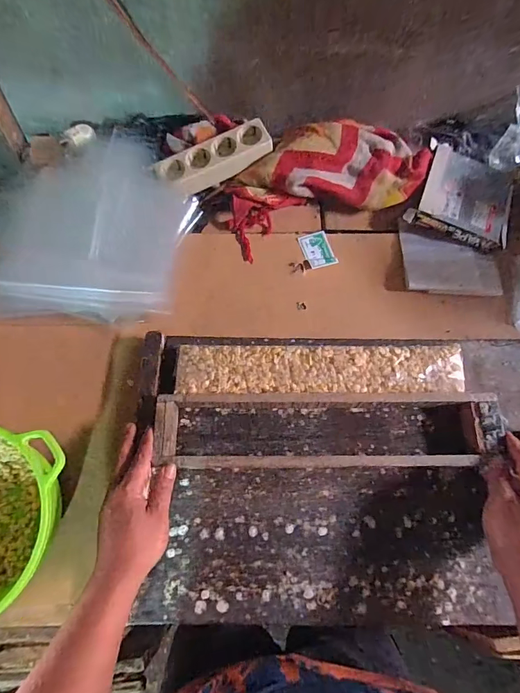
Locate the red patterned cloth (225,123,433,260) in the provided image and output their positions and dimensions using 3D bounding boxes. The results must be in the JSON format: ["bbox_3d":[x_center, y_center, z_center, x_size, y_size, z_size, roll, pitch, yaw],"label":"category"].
[{"bbox_3d":[0.106,-0.271,0.616,0.338,0.069,0.150,-21,72,-8],"label":"red patterned cloth"}]

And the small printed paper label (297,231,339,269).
[{"bbox_3d":[0.093,-0.155,0.617,0.047,0.004,0.063,-18,73,-5],"label":"small printed paper label"}]

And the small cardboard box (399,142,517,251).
[{"bbox_3d":[0.330,-0.238,0.622,0.155,0.032,0.150,22,77,5],"label":"small cardboard box"}]

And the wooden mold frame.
[{"bbox_3d":[0.087,0.104,0.487,0.427,0.037,0.086,1,72,0],"label":"wooden mold frame"}]

